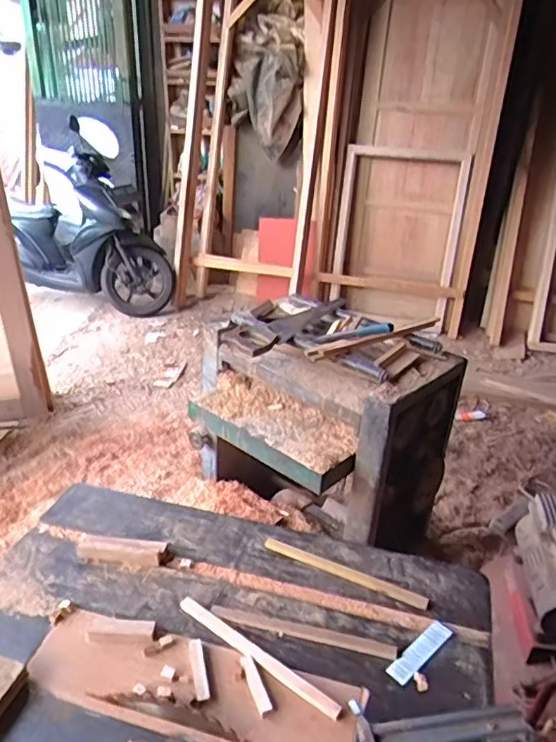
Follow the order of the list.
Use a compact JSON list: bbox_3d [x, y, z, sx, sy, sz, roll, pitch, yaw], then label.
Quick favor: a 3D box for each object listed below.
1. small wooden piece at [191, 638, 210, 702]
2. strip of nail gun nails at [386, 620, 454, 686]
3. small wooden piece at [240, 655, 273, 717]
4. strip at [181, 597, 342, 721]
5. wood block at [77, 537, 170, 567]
[{"bbox_3d":[-0.106,0.402,0.766,0.016,0.009,0.088,-4,29,-12],"label":"small wooden piece"},{"bbox_3d":[0.204,0.397,0.806,0.122,0.010,0.033,-23,37,-39],"label":"strip of nail gun nails"},{"bbox_3d":[-0.030,0.414,0.753,0.017,0.010,0.079,-10,30,-22],"label":"small wooden piece"},{"bbox_3d":[-0.033,0.392,0.794,0.274,0.006,0.024,21,33,32],"label":"strip"},{"bbox_3d":[-0.260,0.301,0.949,0.139,0.023,0.048,4,28,2],"label":"wood block"}]

